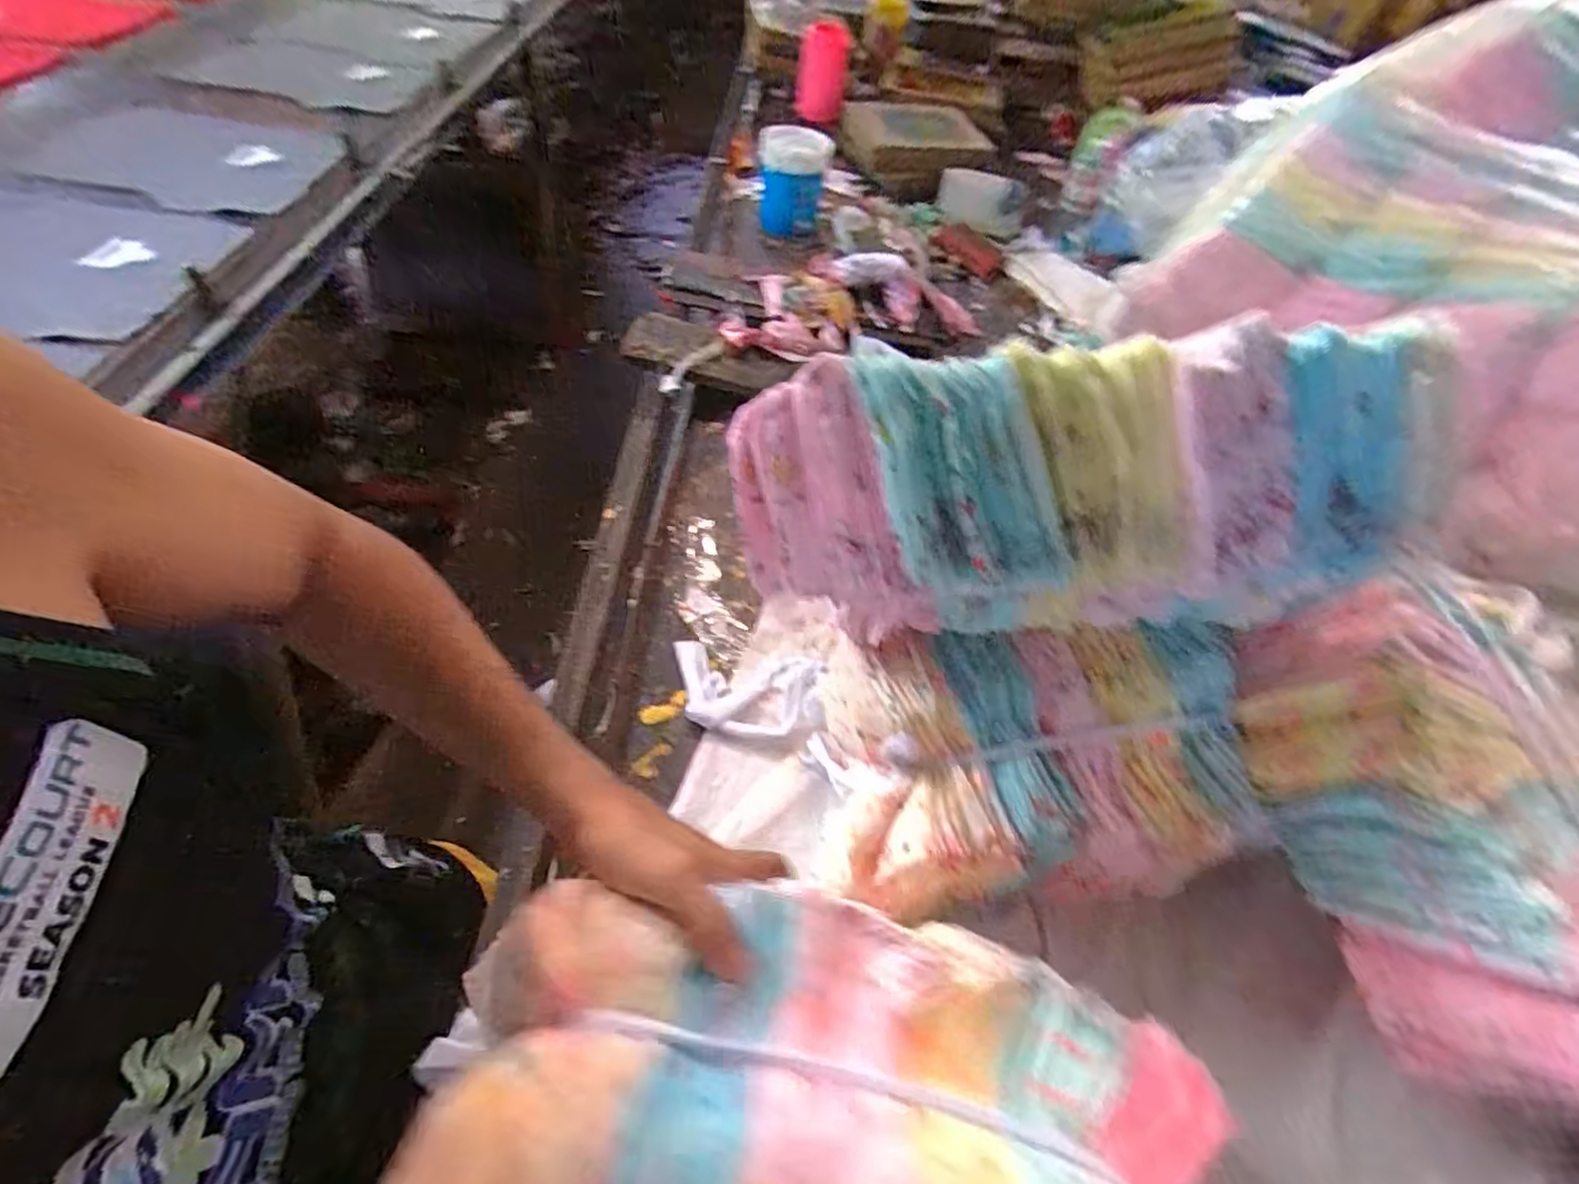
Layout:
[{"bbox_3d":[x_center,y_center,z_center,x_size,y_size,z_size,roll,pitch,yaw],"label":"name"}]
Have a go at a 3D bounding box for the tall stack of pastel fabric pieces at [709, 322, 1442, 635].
[{"bbox_3d":[0.160,-0.064,0.421,0.390,0.127,0.157,-2,94,-3],"label":"tall stack of pastel fabric pieces"}]

